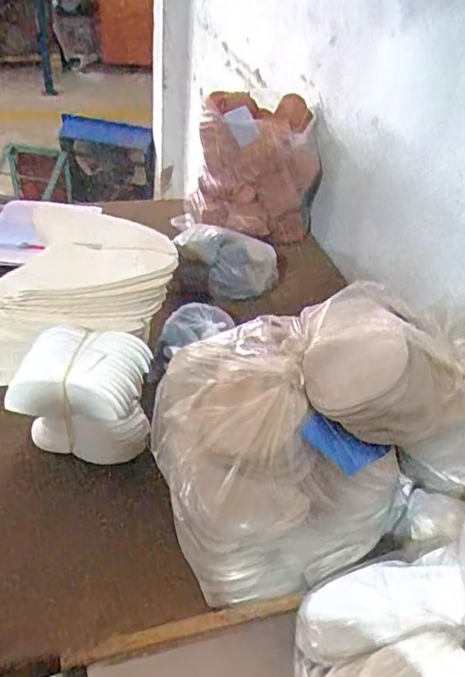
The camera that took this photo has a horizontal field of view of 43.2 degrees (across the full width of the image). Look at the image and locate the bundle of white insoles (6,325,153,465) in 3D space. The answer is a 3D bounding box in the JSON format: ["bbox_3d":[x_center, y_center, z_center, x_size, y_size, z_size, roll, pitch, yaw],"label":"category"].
[{"bbox_3d":[-0.197,0.070,0.792,0.173,0.145,0.119,7,39,1],"label":"bundle of white insoles"}]

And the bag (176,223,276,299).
[{"bbox_3d":[-0.016,-0.139,1.058,0.188,0.097,0.087,27,43,24],"label":"bag"}]

